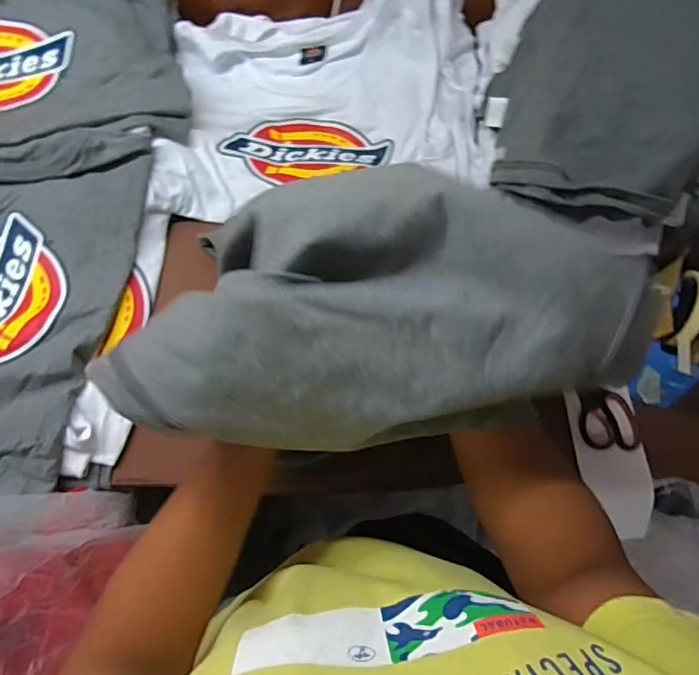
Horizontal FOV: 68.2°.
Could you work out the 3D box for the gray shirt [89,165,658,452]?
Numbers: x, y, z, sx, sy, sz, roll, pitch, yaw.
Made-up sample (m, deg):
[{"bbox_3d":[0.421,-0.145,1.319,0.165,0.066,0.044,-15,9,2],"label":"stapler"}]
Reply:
[{"bbox_3d":[0.022,-0.021,0.324,0.332,0.055,0.158,-12,66,-8],"label":"gray shirt"}]

